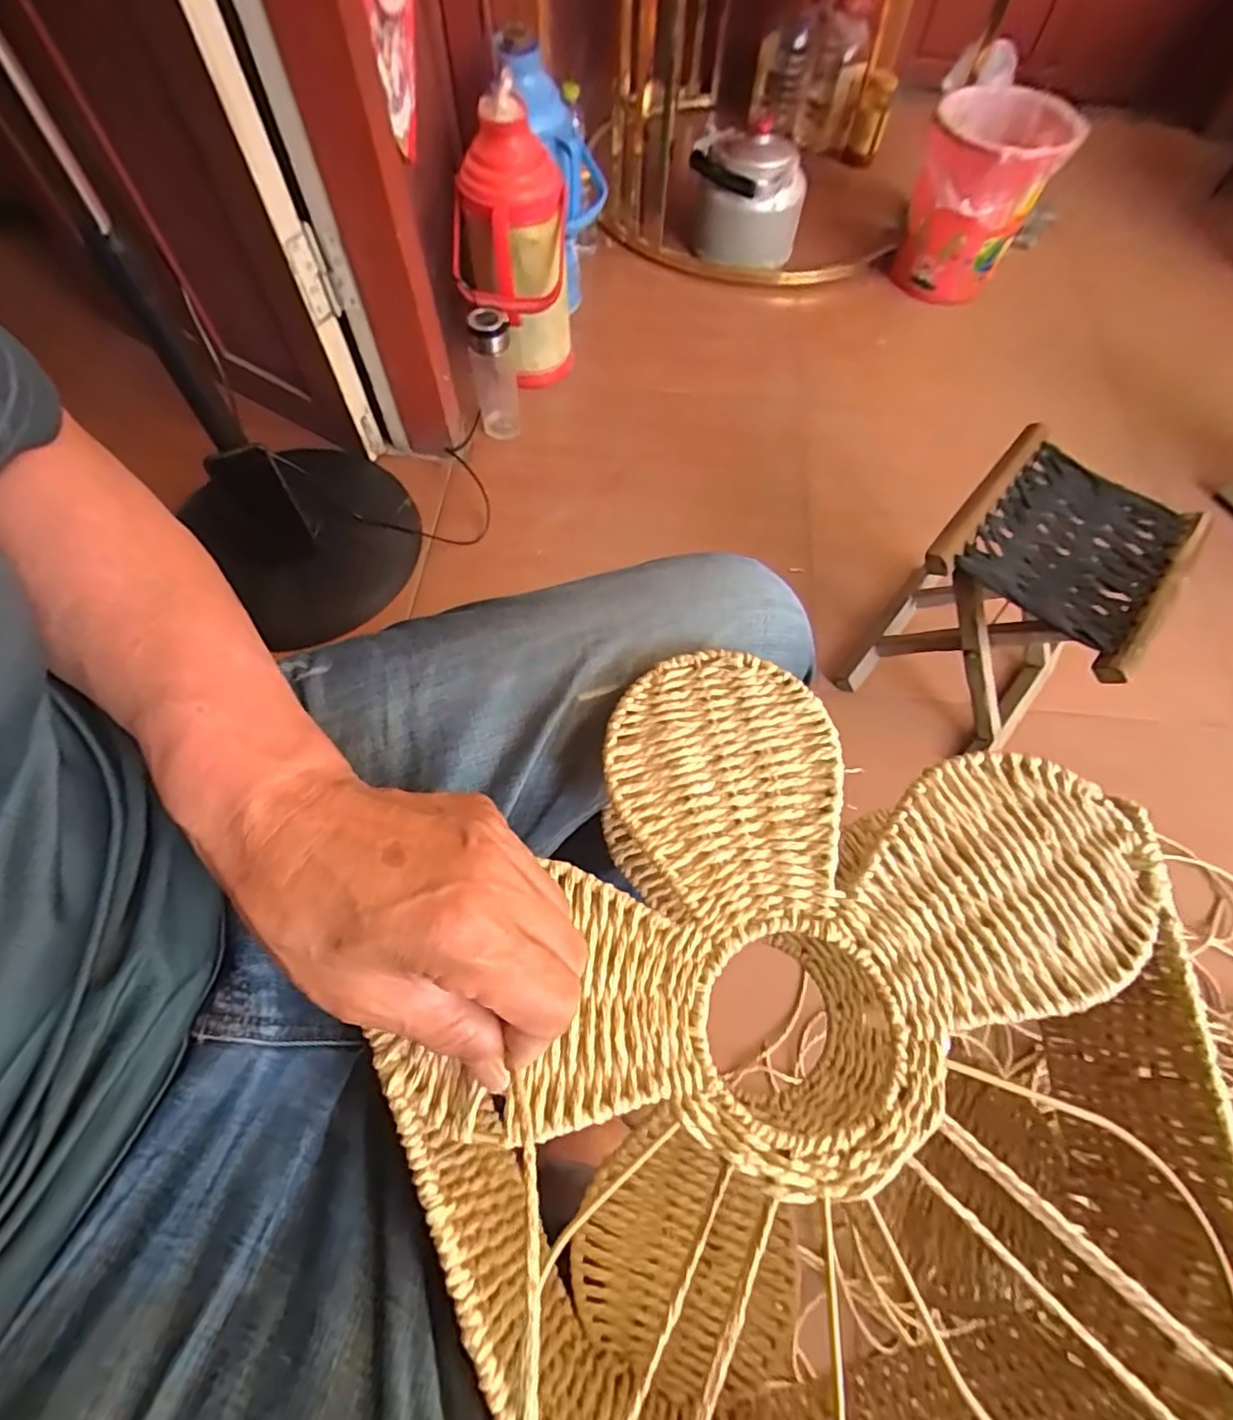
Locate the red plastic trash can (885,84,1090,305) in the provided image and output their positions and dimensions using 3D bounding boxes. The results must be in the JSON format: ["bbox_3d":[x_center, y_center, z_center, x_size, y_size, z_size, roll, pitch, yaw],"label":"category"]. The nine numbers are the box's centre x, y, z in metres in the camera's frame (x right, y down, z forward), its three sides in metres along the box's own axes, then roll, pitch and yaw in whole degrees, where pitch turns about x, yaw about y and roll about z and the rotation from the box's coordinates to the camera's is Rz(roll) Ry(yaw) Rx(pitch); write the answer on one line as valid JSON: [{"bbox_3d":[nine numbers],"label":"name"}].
[{"bbox_3d":[0.706,-1.009,1.228,0.242,0.245,0.248,20,65,8],"label":"red plastic trash can"}]

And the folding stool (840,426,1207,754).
[{"bbox_3d":[0.483,-0.128,0.779,0.223,0.258,0.261,36,68,15],"label":"folding stool"}]

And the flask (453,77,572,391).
[{"bbox_3d":[-0.161,-0.684,0.983,0.172,0.367,0.145,-8,64,-5],"label":"flask"}]

